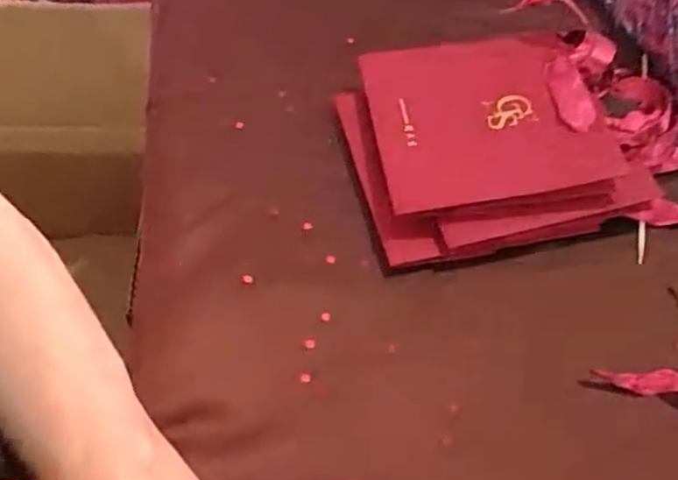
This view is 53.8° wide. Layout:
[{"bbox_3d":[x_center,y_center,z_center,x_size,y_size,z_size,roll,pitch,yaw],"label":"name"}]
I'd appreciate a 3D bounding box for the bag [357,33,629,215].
[{"bbox_3d":[0.102,-0.083,0.422,0.155,0.023,0.132,-5,55,-6],"label":"bag"}]

